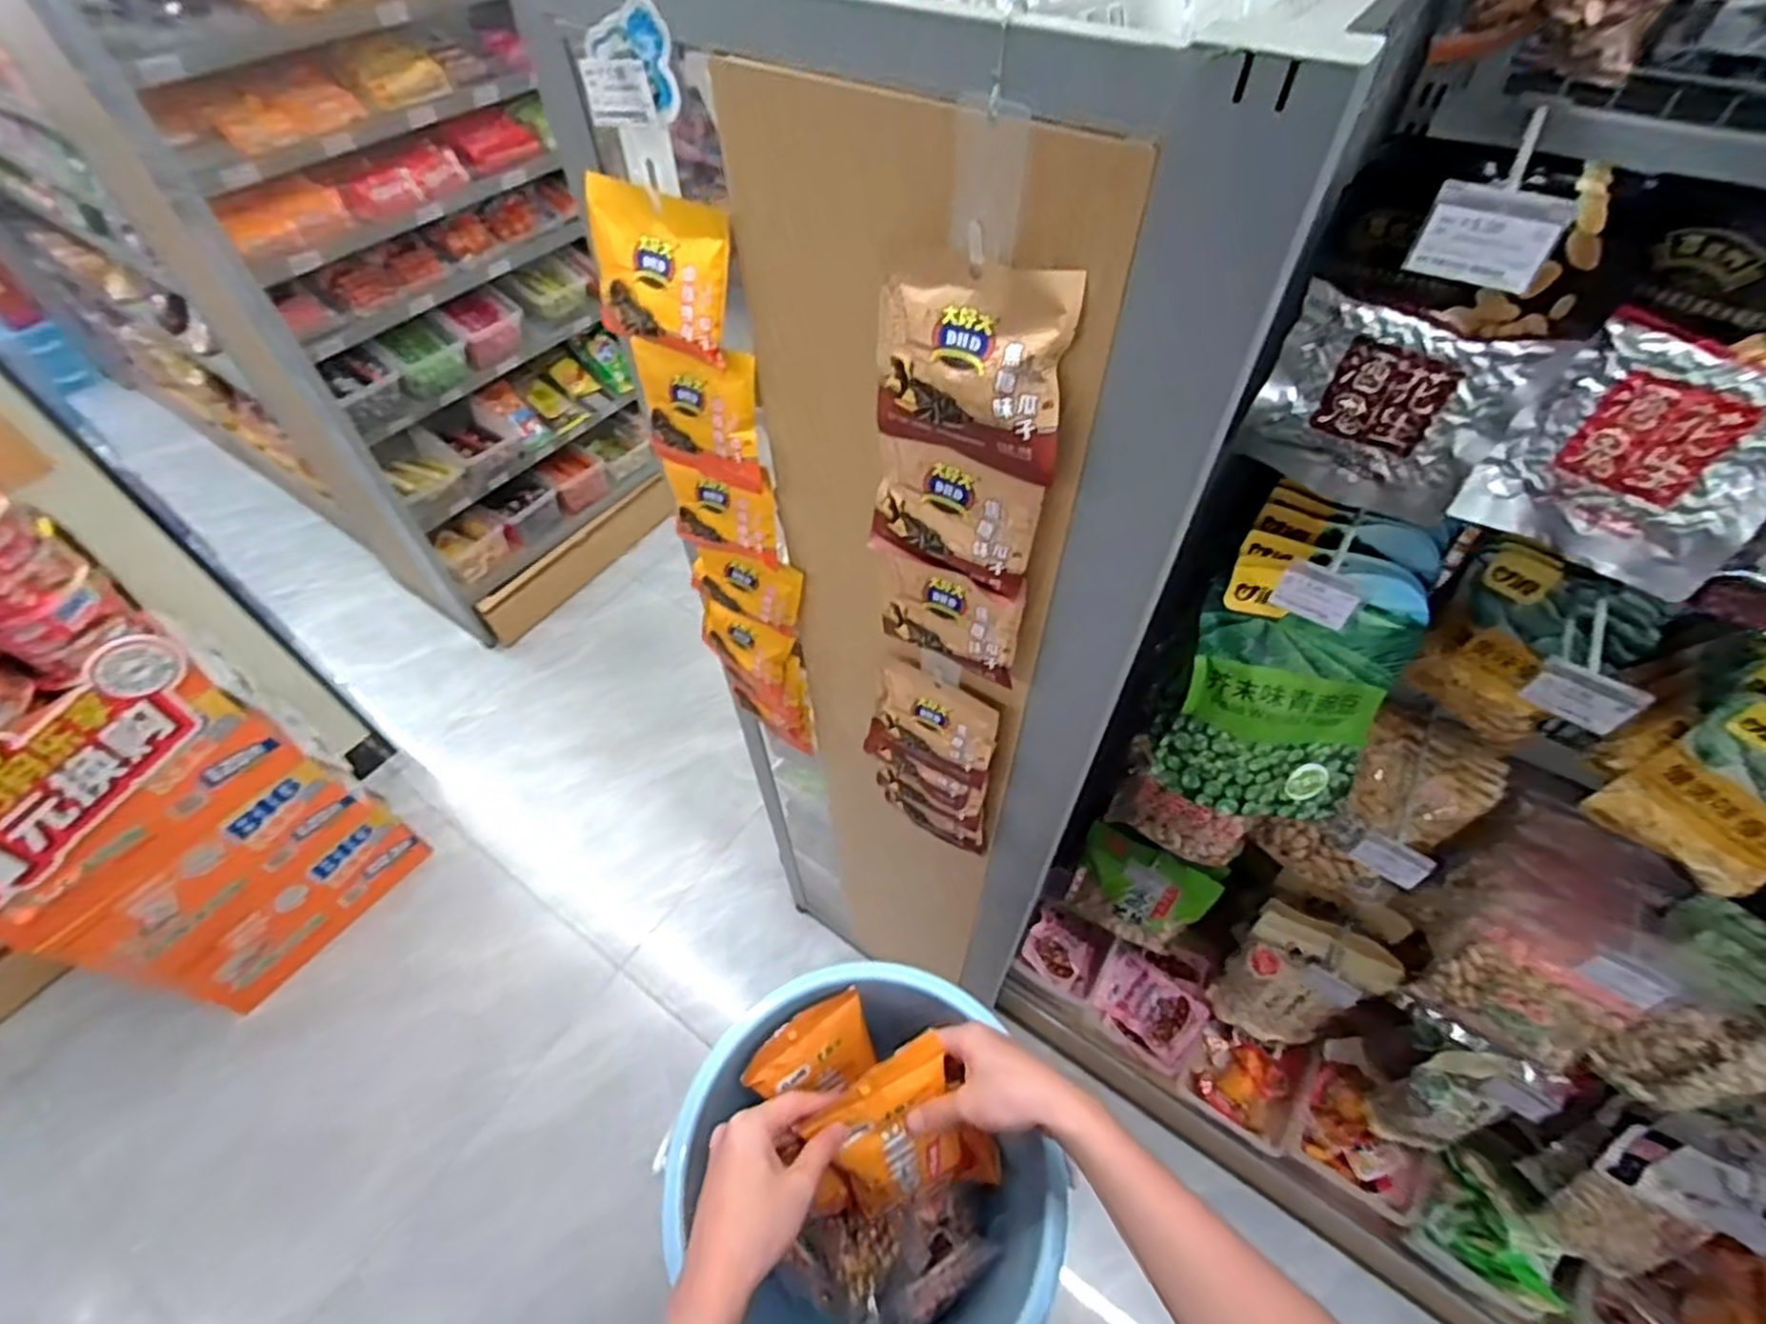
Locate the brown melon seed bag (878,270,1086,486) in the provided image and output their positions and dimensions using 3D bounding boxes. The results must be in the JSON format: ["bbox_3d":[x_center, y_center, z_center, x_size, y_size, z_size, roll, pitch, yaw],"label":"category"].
[{"bbox_3d":[0.044,-0.154,0.395,0.113,0.105,0.024,25,57,19],"label":"brown melon seed bag"}]

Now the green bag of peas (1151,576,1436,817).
[{"bbox_3d":[0.358,0.031,0.673,0.170,0.238,0.045,13,23,5],"label":"green bag of peas"}]

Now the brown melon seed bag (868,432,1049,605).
[{"bbox_3d":[0.041,-0.092,0.469,0.113,0.087,0.019,29,58,21],"label":"brown melon seed bag"}]

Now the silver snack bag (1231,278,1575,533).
[{"bbox_3d":[0.364,-0.185,0.548,0.163,0.141,0.046,26,57,20],"label":"silver snack bag"}]

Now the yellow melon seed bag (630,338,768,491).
[{"bbox_3d":[-0.139,-0.192,0.557,0.107,0.116,0.035,31,59,22],"label":"yellow melon seed bag"}]

